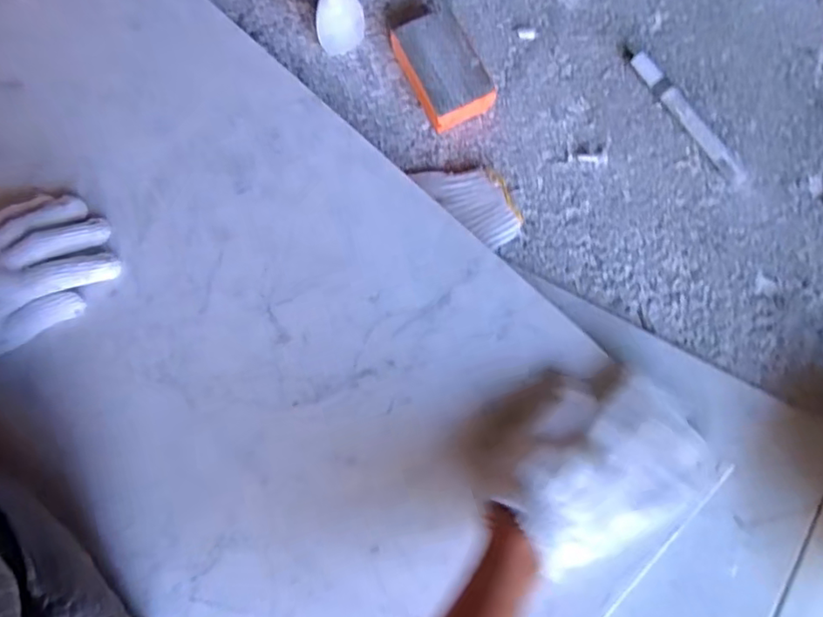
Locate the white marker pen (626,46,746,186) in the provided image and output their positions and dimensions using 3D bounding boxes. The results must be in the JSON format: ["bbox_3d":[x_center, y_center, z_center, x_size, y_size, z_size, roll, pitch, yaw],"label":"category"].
[{"bbox_3d":[0.241,-0.172,0.504,0.016,0.017,0.155,-36,80,-3],"label":"white marker pen"}]

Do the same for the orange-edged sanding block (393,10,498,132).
[{"bbox_3d":[0.026,-0.211,0.505,0.063,0.029,0.095,-26,80,-1],"label":"orange-edged sanding block"}]

